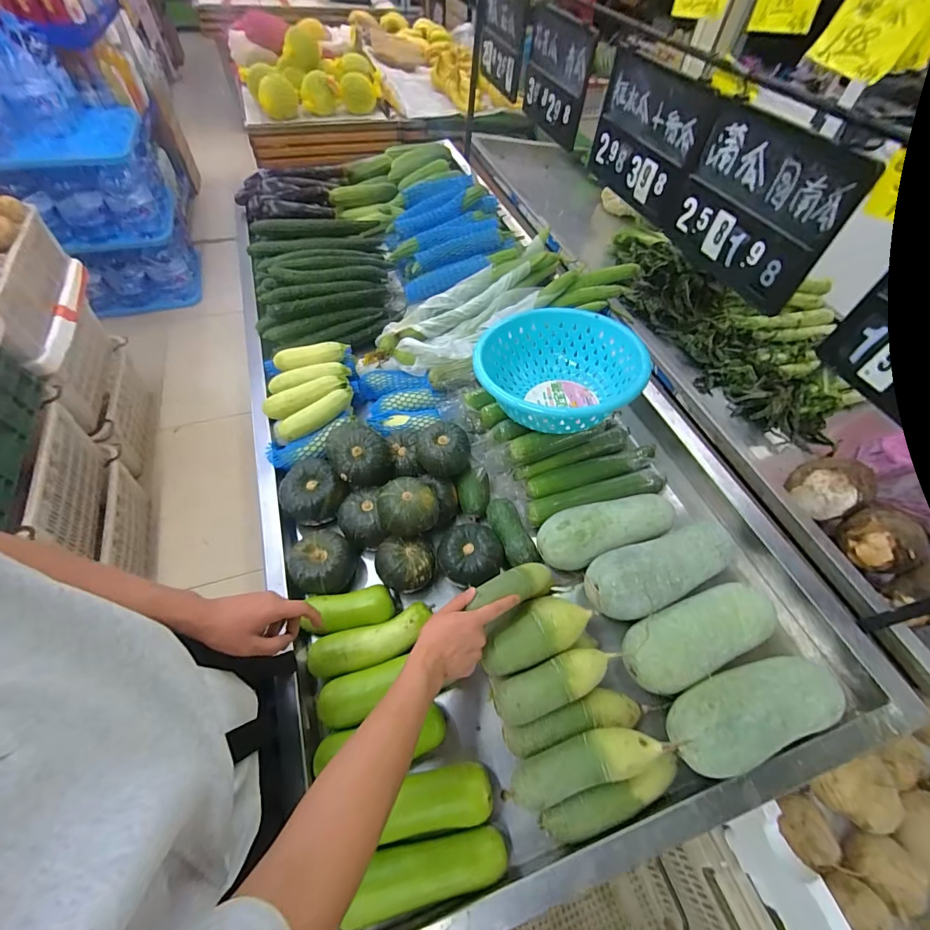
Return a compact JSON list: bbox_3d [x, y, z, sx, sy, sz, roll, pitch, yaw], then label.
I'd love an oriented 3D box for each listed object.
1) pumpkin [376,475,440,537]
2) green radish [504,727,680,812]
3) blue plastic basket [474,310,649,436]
[{"bbox_3d":[-0.098,0.075,0.728,0.099,0.069,0.097,3,56,-2],"label":"pumpkin"},{"bbox_3d":[0.150,0.394,0.545,0.218,0.061,0.056,-22,58,4],"label":"green radish"},{"bbox_3d":[0.173,-0.170,0.832,0.283,0.164,0.298,2,56,-3],"label":"blue plastic basket"}]

